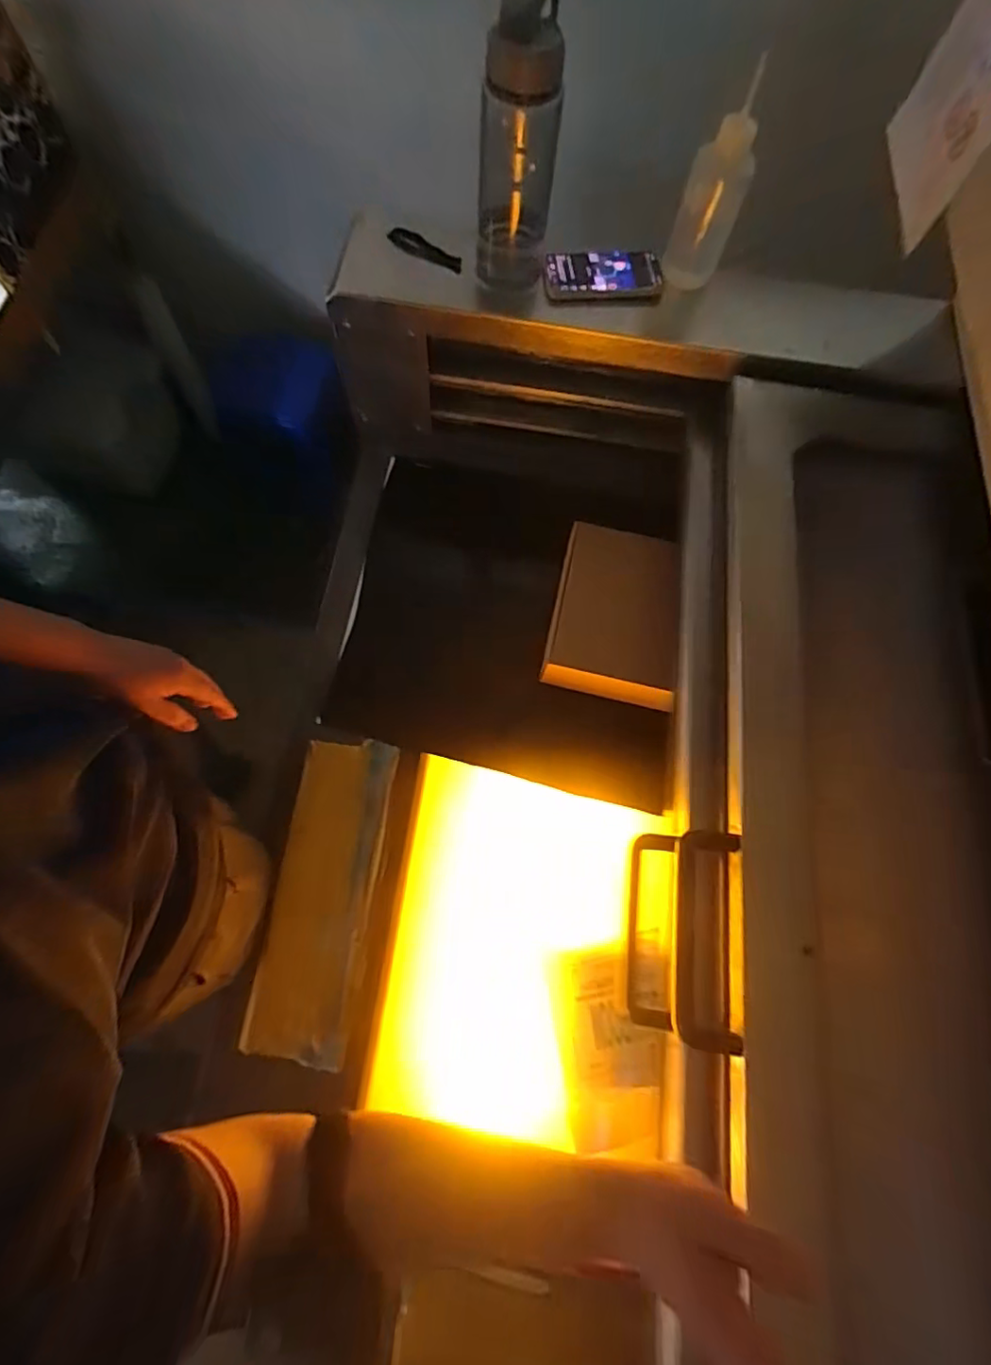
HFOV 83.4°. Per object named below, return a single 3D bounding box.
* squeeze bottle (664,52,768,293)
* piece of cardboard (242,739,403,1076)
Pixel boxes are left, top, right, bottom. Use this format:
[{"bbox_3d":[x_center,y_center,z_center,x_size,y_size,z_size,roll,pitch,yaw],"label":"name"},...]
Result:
[{"bbox_3d":[0.271,-0.598,0.703,0.084,0.189,0.065,18,71,4],"label":"squeeze bottle"},{"bbox_3d":[-0.234,0.280,0.762,0.130,0.040,0.400,7,71,0],"label":"piece of cardboard"}]

